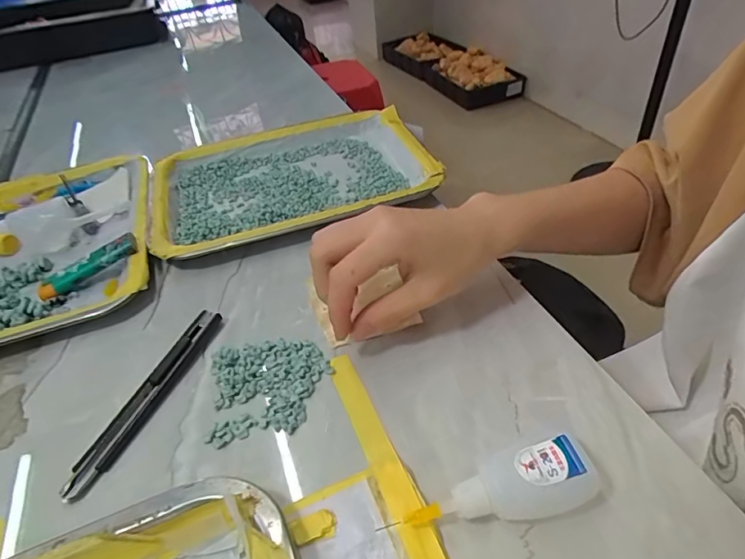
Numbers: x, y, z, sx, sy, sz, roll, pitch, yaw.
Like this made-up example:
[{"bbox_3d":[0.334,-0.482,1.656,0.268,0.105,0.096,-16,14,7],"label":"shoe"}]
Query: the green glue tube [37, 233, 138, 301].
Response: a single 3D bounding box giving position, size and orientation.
[{"bbox_3d":[-0.225,-0.010,0.376,0.080,0.012,0.018,-32,45,-8],"label":"green glue tube"}]

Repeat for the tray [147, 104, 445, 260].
[{"bbox_3d":[-0.078,-0.100,0.458,0.256,0.021,0.182,-15,41,-10],"label":"tray"}]

